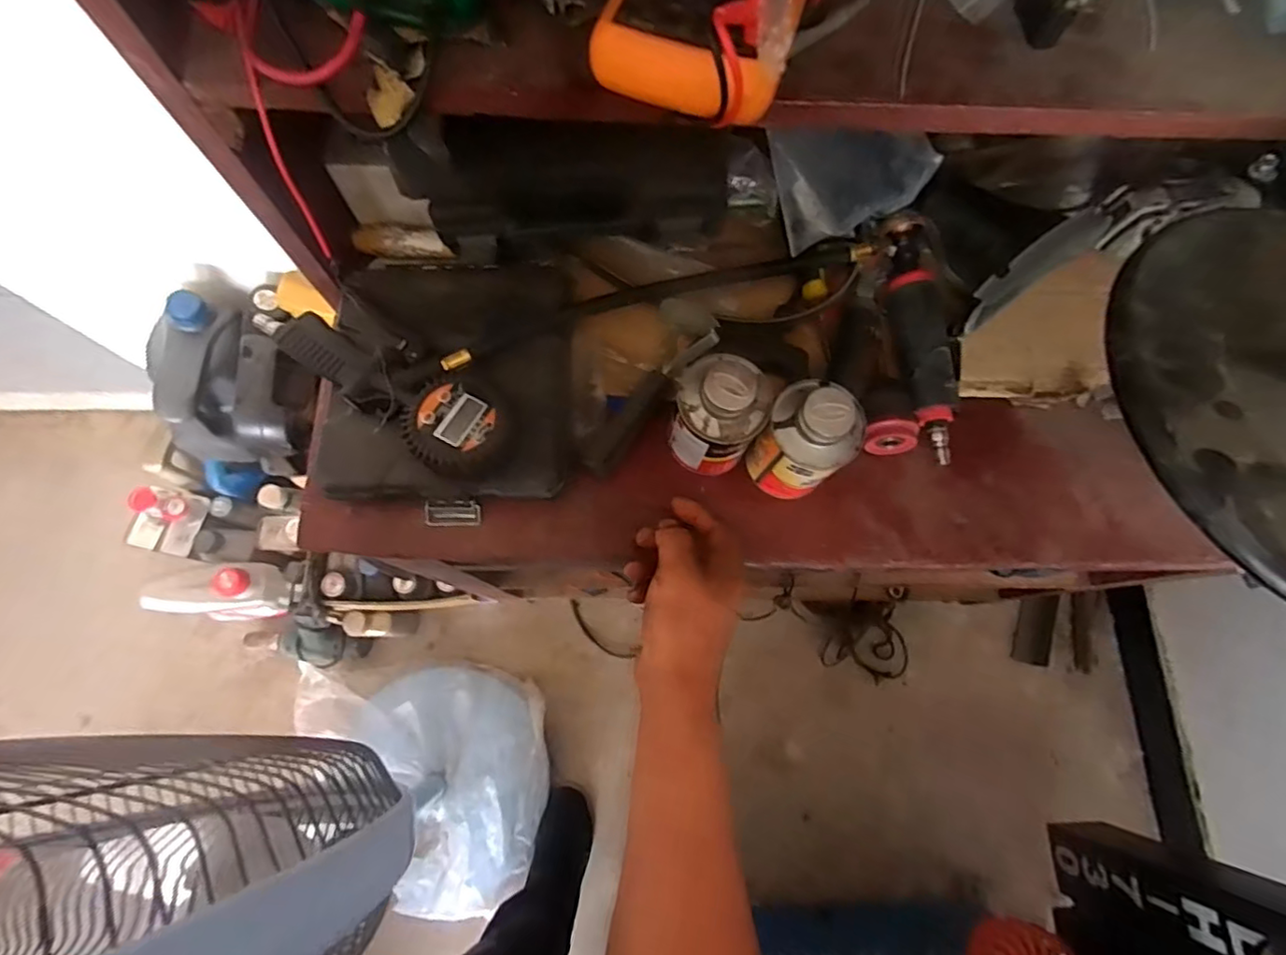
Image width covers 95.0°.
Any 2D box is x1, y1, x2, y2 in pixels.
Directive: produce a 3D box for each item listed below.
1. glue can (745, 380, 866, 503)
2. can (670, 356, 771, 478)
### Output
[{"bbox_3d":[0.120,-0.030,0.438,0.064,0.102,0.070,1,74,-2],"label":"glue can"},{"bbox_3d":[0.056,-0.048,0.439,0.064,0.100,0.067,1,74,-2],"label":"can"}]

